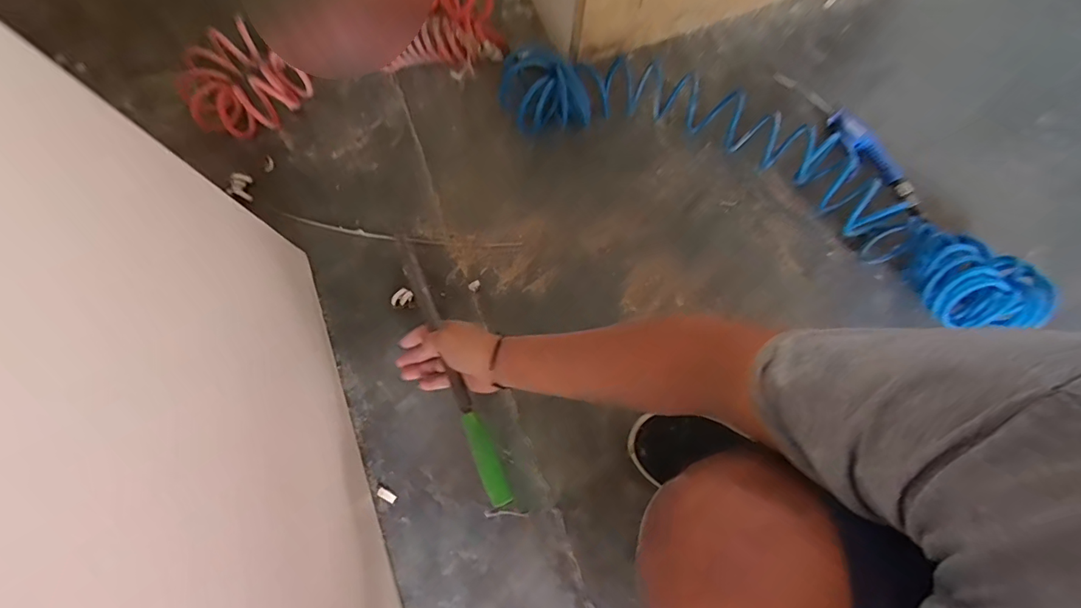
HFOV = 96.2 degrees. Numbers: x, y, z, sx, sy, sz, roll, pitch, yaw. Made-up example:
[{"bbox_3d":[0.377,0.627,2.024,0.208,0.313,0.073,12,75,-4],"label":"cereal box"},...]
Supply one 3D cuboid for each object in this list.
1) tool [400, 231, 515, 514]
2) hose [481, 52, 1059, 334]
[{"bbox_3d":[-0.105,0.070,0.562,0.022,0.018,0.329,-22,80,-6],"label":"tool"},{"bbox_3d":[0.317,-0.220,0.675,0.759,0.107,0.261,27,77,6],"label":"hose"}]

